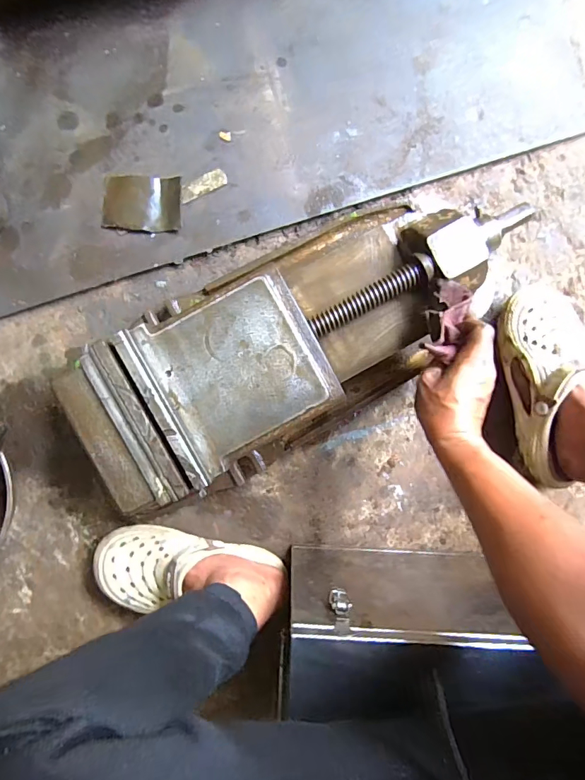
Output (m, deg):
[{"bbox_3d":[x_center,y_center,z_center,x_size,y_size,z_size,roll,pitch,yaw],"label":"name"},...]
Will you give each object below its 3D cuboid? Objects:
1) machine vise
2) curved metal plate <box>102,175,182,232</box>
[{"bbox_3d":[-0.012,-0.067,0.536,0.521,0.137,0.234,-32,90,-6],"label":"machine vise"},{"bbox_3d":[-0.209,-0.261,0.594,0.109,0.015,0.075,4,88,-3],"label":"curved metal plate"}]

